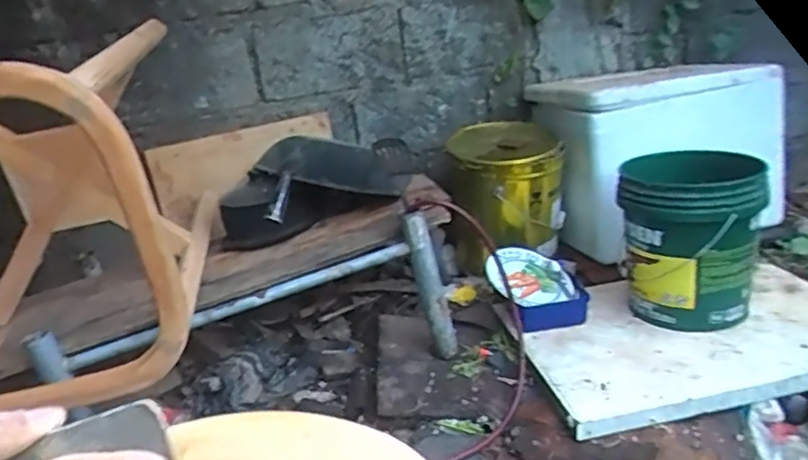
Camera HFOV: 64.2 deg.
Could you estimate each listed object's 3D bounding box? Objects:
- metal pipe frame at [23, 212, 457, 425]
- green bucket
[{"bbox_3d":[-0.302,0.182,1.298,0.798,0.312,0.107,-12,17,-13],"label":"metal pipe frame"},{"bbox_3d":[0.610,0.022,1.385,0.265,0.322,0.280,1,19,26],"label":"green bucket"}]

